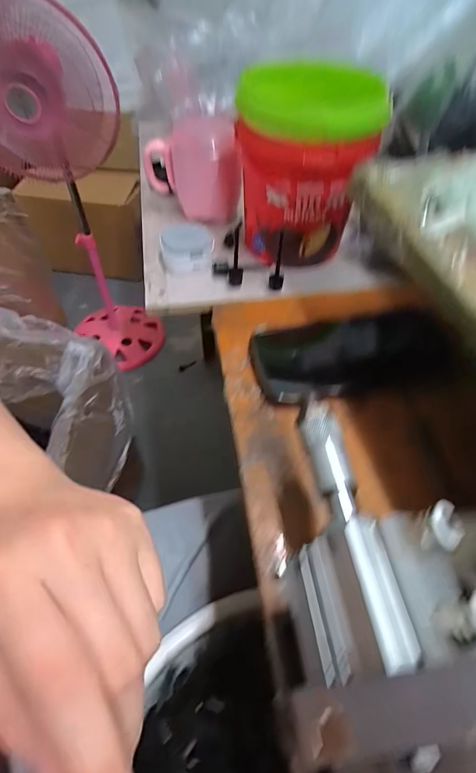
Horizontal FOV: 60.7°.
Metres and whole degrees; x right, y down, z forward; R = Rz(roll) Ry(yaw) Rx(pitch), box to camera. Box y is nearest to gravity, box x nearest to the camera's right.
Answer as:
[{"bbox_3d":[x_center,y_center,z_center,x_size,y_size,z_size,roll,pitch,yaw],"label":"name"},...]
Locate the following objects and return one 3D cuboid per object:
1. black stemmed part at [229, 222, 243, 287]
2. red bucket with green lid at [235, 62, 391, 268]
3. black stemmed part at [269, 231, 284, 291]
[{"bbox_3d":[-0.002,-0.129,0.401,0.014,0.059,0.018,2,51,0],"label":"black stemmed part"},{"bbox_3d":[0.062,-0.211,0.403,0.123,0.150,0.118,-16,53,-14],"label":"red bucket with green lid"},{"bbox_3d":[0.039,-0.122,0.397,0.014,0.059,0.015,4,51,2],"label":"black stemmed part"}]

